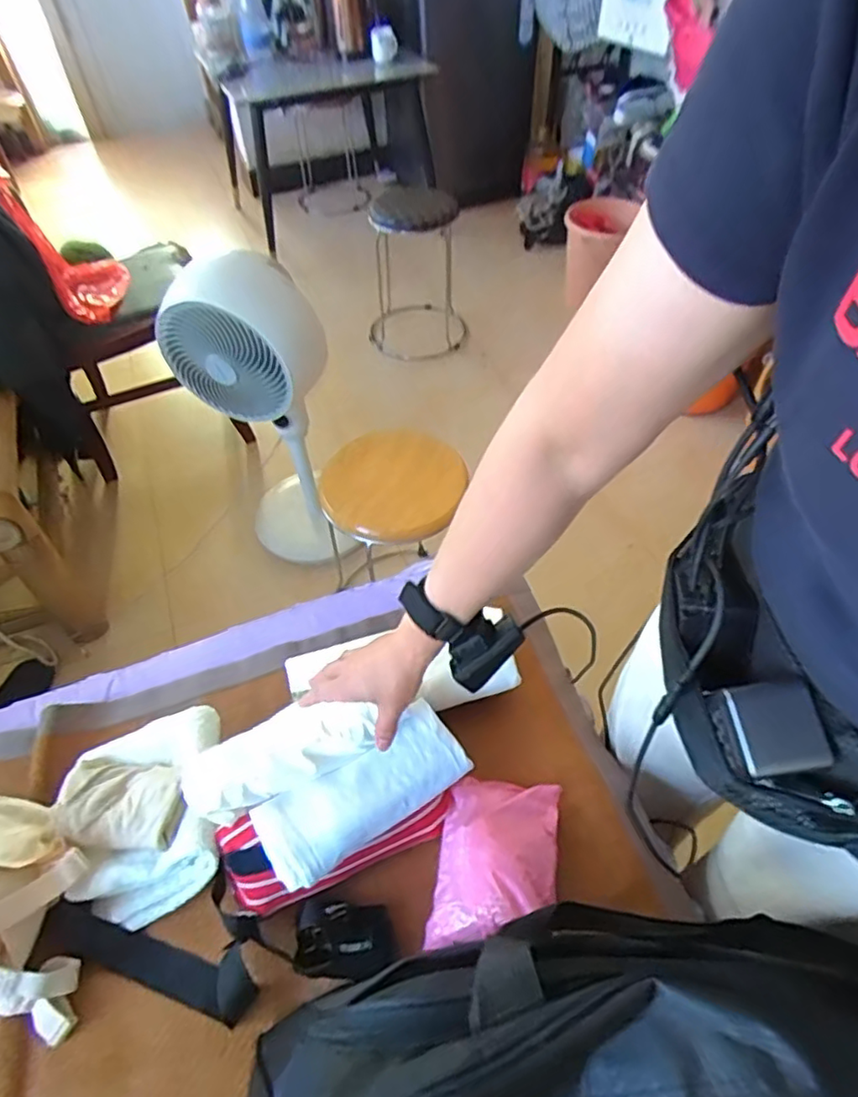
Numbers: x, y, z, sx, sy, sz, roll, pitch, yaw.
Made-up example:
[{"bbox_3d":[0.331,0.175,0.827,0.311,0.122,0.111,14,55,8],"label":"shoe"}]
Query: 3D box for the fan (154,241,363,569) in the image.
[{"bbox_3d":[-0.354,-0.285,1.340,0.271,0.731,0.307,-16,52,-10],"label":"fan"}]

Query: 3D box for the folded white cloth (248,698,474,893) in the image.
[{"bbox_3d":[-0.066,0.249,0.627,0.214,0.031,0.089,-30,56,-21],"label":"folded white cloth"}]

